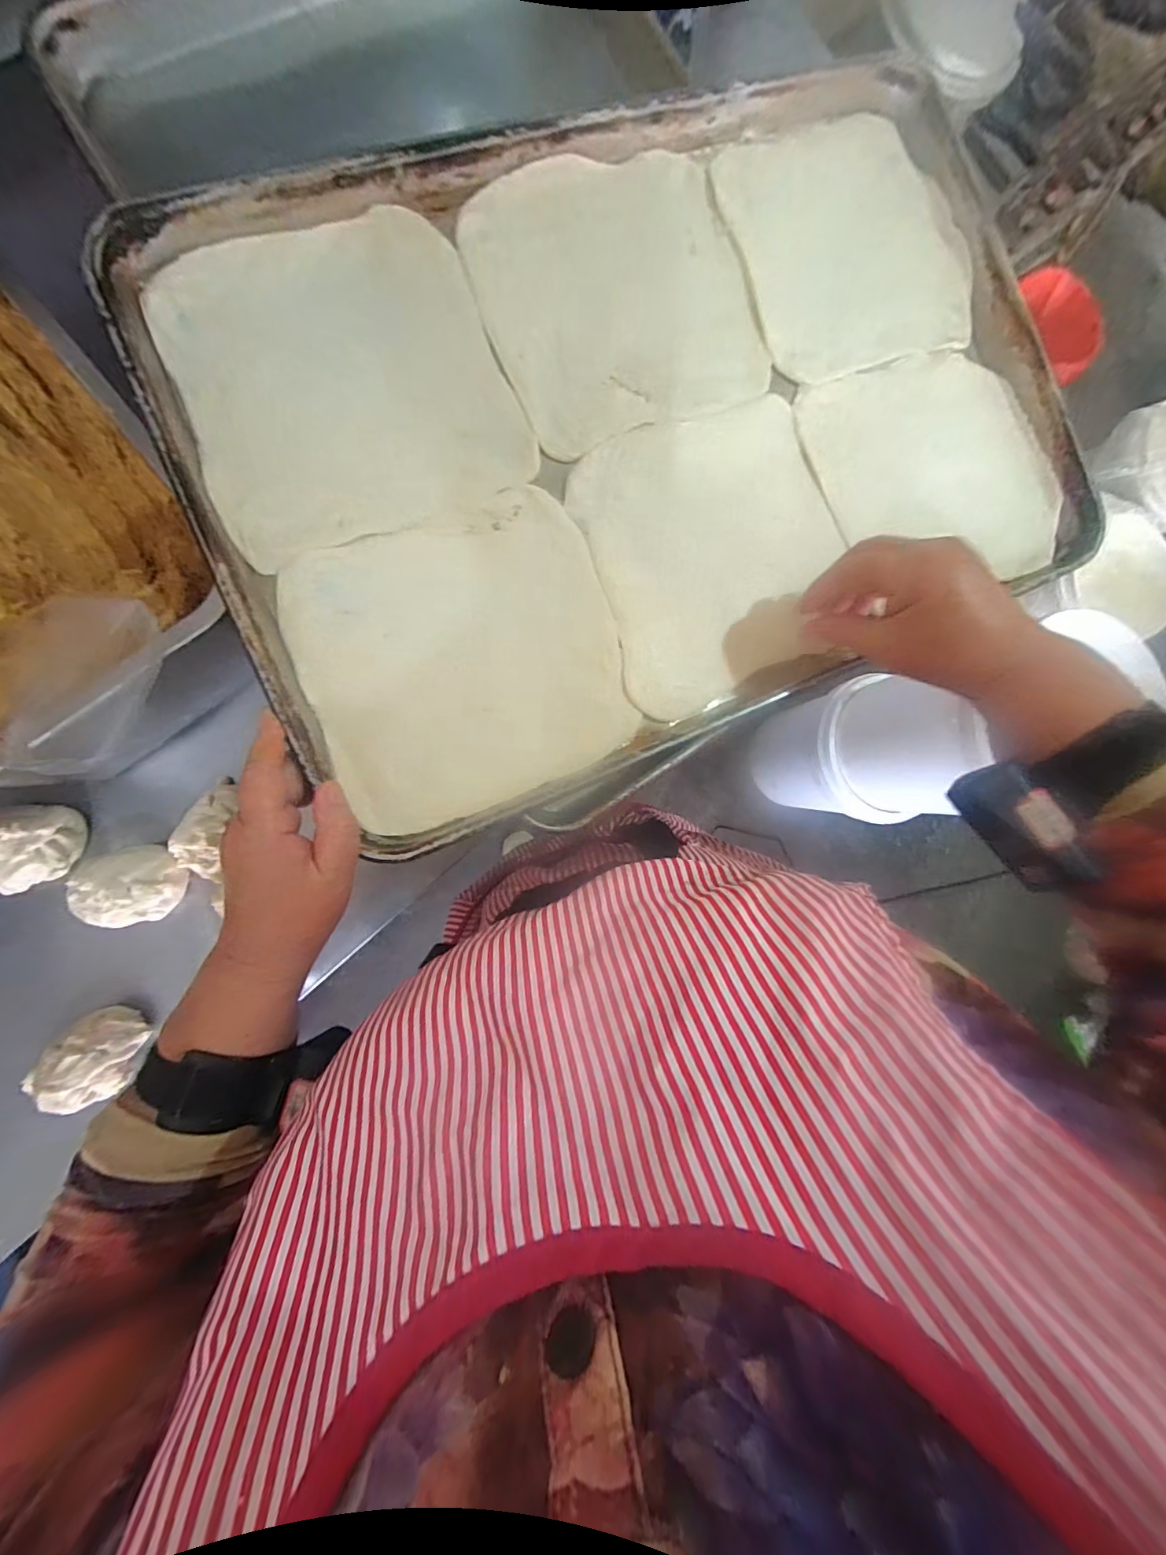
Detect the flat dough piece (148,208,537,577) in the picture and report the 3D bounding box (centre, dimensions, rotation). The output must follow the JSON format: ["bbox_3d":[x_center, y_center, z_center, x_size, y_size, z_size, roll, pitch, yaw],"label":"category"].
[{"bbox_3d":[-0.149,-0.249,0.319,0.194,0.009,0.197,-21,91,-9],"label":"flat dough piece"}]

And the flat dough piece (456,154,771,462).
[{"bbox_3d":[0.026,-0.334,0.347,0.190,0.006,0.184,-24,92,-9],"label":"flat dough piece"}]

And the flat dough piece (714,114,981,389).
[{"bbox_3d":[0.200,-0.402,0.378,0.177,0.009,0.187,-19,91,-9],"label":"flat dough piece"}]

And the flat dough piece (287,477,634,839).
[{"bbox_3d":[-0.073,-0.075,0.320,0.195,0.013,0.180,-22,91,-9],"label":"flat dough piece"}]

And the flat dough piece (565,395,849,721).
[{"bbox_3d":[0.097,-0.156,0.355,0.180,0.009,0.189,-18,91,-9],"label":"flat dough piece"}]

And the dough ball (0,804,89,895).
[{"bbox_3d":[-0.446,0.056,0.399,0.071,0.038,0.061,-21,91,-9],"label":"dough ball"}]

